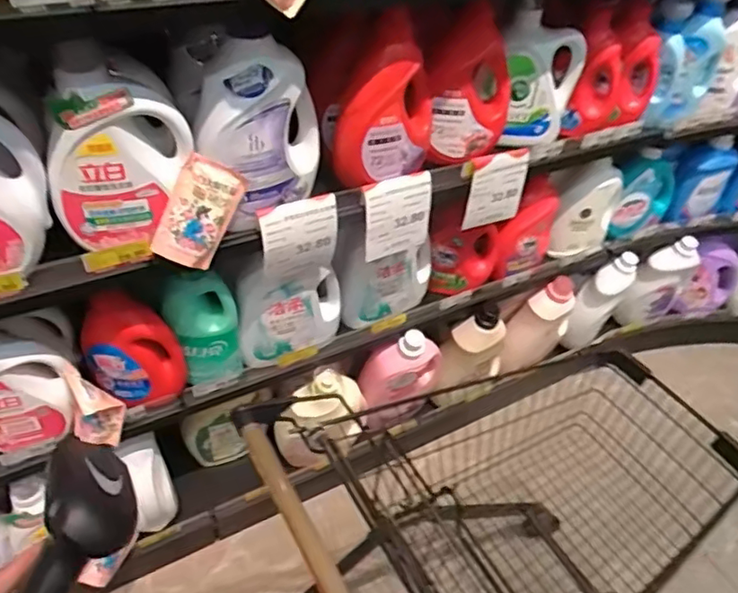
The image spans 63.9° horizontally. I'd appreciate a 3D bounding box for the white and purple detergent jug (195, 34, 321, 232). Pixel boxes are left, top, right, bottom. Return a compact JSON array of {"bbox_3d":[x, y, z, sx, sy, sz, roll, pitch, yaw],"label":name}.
[{"bbox_3d":[-0.163,-0.253,0.909,0.091,0.254,0.176,35,50,28],"label":"white and purple detergent jug"}]

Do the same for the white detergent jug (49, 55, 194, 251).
[{"bbox_3d":[-0.342,-0.194,0.817,0.185,0.238,0.081,-19,48,-25],"label":"white detergent jug"}]

